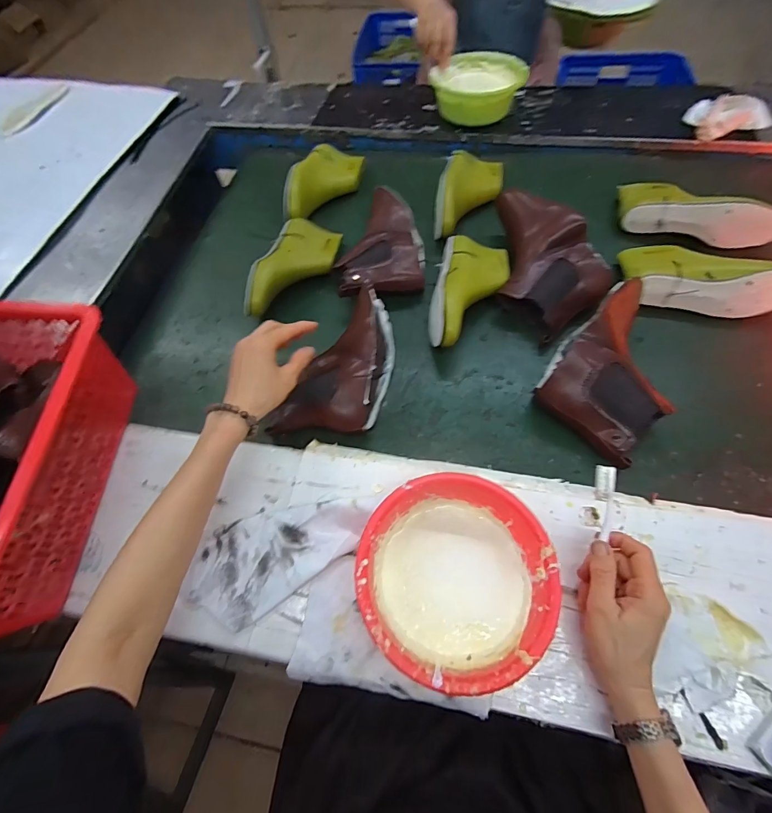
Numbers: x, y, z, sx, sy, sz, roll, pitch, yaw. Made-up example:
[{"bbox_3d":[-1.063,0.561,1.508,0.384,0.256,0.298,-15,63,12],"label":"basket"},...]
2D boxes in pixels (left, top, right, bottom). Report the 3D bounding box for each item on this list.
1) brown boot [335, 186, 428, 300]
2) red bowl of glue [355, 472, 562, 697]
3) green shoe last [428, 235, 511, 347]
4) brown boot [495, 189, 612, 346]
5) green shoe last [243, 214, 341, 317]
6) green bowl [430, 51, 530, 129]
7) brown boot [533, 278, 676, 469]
[{"bbox_3d":[-0.007,-0.279,0.693,0.148,0.063,0.247,1,63,5],"label":"brown boot"},{"bbox_3d":[0.070,0.174,0.408,0.182,0.069,0.185,-2,63,3],"label":"red bowl of glue"},{"bbox_3d":[0.132,-0.181,0.630,0.107,0.073,0.223,12,64,10],"label":"green shoe last"},{"bbox_3d":[0.265,-0.234,0.636,0.154,0.094,0.262,3,63,6],"label":"brown boot"},{"bbox_3d":[-0.157,-0.242,0.672,0.094,0.057,0.226,15,65,11],"label":"green shoe last"},{"bbox_3d":[0.192,-0.693,0.868,0.189,0.089,0.200,-1,61,3],"label":"green bowl"},{"bbox_3d":[0.325,-0.056,0.538,0.148,0.102,0.234,39,72,21],"label":"brown boot"}]

